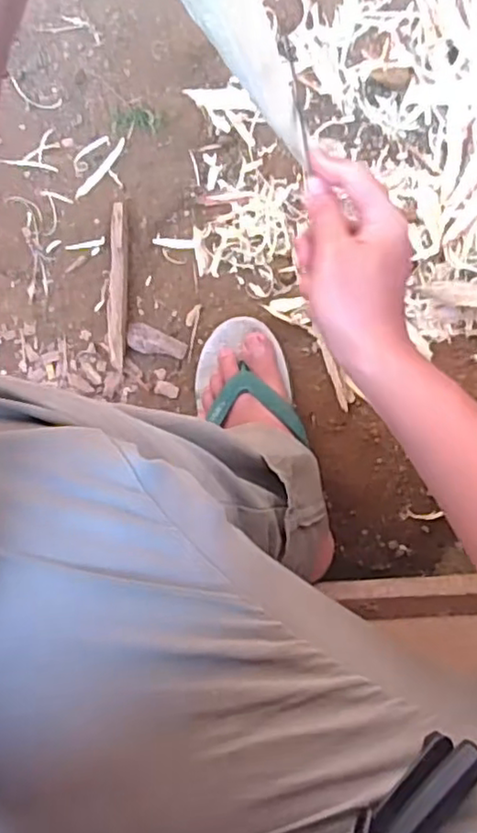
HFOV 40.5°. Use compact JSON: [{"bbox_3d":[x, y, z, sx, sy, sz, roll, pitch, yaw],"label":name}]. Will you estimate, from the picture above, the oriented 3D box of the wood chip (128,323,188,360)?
[{"bbox_3d":[-0.089,-0.078,0.697,0.068,0.004,0.029,22,102,6],"label":"wood chip"}]

